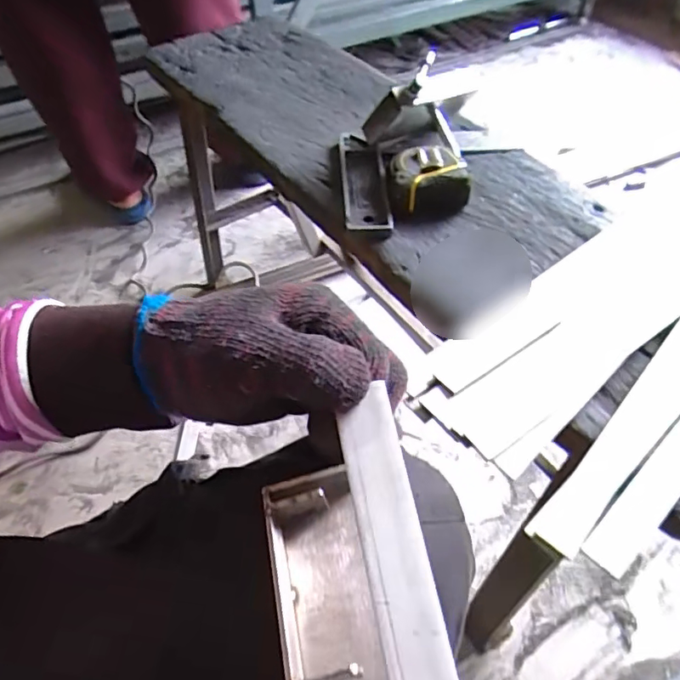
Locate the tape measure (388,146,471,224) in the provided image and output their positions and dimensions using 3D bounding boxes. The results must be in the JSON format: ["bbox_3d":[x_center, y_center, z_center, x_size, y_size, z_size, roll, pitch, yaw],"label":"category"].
[{"bbox_3d":[0.088,-0.159,0.545,0.079,0.044,0.077,-2,50,3],"label":"tape measure"}]

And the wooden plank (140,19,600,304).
[{"bbox_3d":[-0.013,-0.274,0.687,0.257,0.039,0.703,-31,55,-21],"label":"wooden plank"}]

